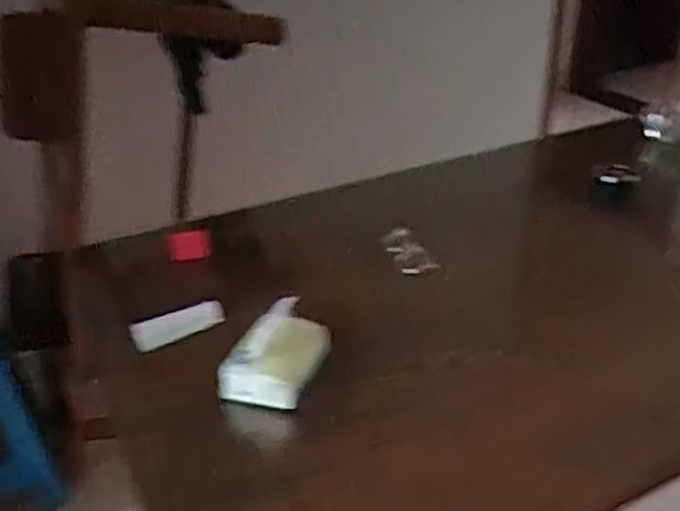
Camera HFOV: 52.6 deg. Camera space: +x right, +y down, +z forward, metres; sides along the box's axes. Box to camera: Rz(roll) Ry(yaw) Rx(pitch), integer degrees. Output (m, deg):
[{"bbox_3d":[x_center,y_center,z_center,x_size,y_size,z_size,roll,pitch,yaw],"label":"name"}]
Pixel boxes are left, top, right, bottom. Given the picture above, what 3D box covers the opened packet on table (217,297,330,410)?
[{"bbox_3d":[-0.086,0.126,0.930,0.104,0.085,0.145,9,32,19],"label":"opened packet on table"}]

